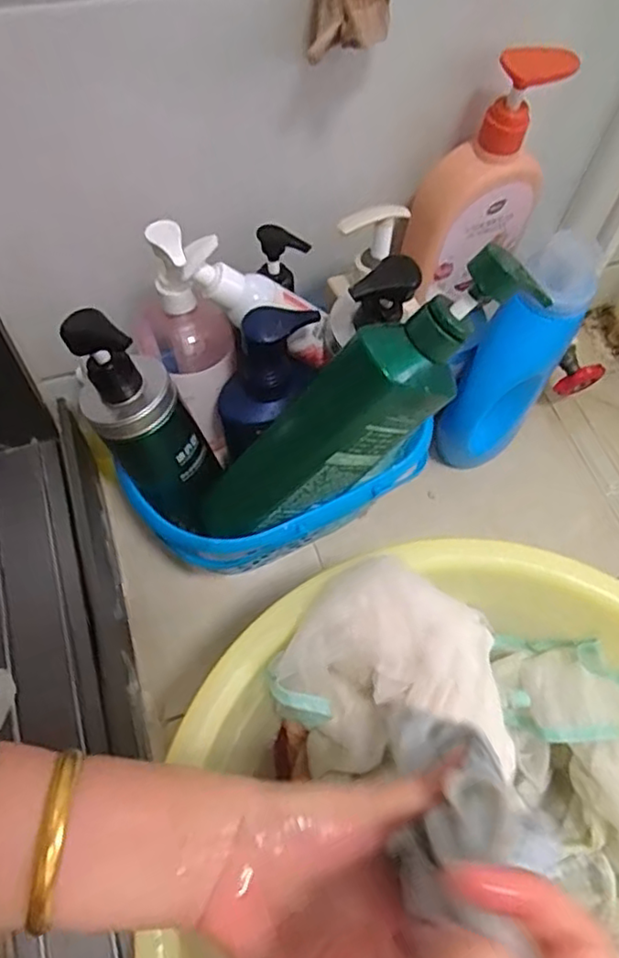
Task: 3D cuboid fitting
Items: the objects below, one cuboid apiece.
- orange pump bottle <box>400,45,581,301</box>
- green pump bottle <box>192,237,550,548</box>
[{"bbox_3d":[0.132,-0.222,0.490,0.098,0.172,0.047,-27,68,-17],"label":"orange pump bottle"},{"bbox_3d":[0.029,-0.045,0.429,0.058,0.265,0.053,6,51,-51],"label":"green pump bottle"}]

